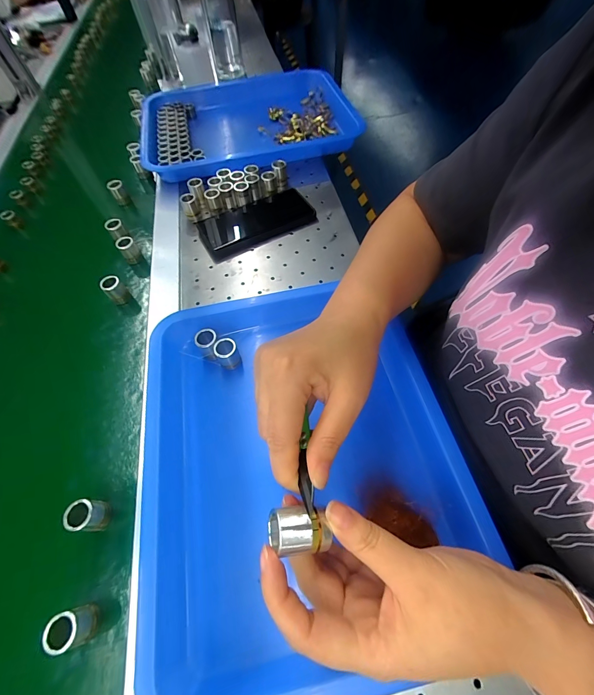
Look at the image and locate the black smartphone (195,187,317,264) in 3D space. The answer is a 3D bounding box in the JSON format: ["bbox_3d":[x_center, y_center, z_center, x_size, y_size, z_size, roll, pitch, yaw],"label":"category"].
[{"bbox_3d":[-0.060,-0.189,0.461,0.166,0.013,0.087,-27,61,-11],"label":"black smartphone"}]

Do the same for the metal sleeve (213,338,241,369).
[{"bbox_3d":[-0.072,0.009,0.331,0.022,0.034,0.023,-2,59,3],"label":"metal sleeve"}]

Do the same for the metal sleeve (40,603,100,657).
[{"bbox_3d":[-0.162,0.204,0.229,0.017,0.036,0.023,-22,60,-9],"label":"metal sleeve"}]

